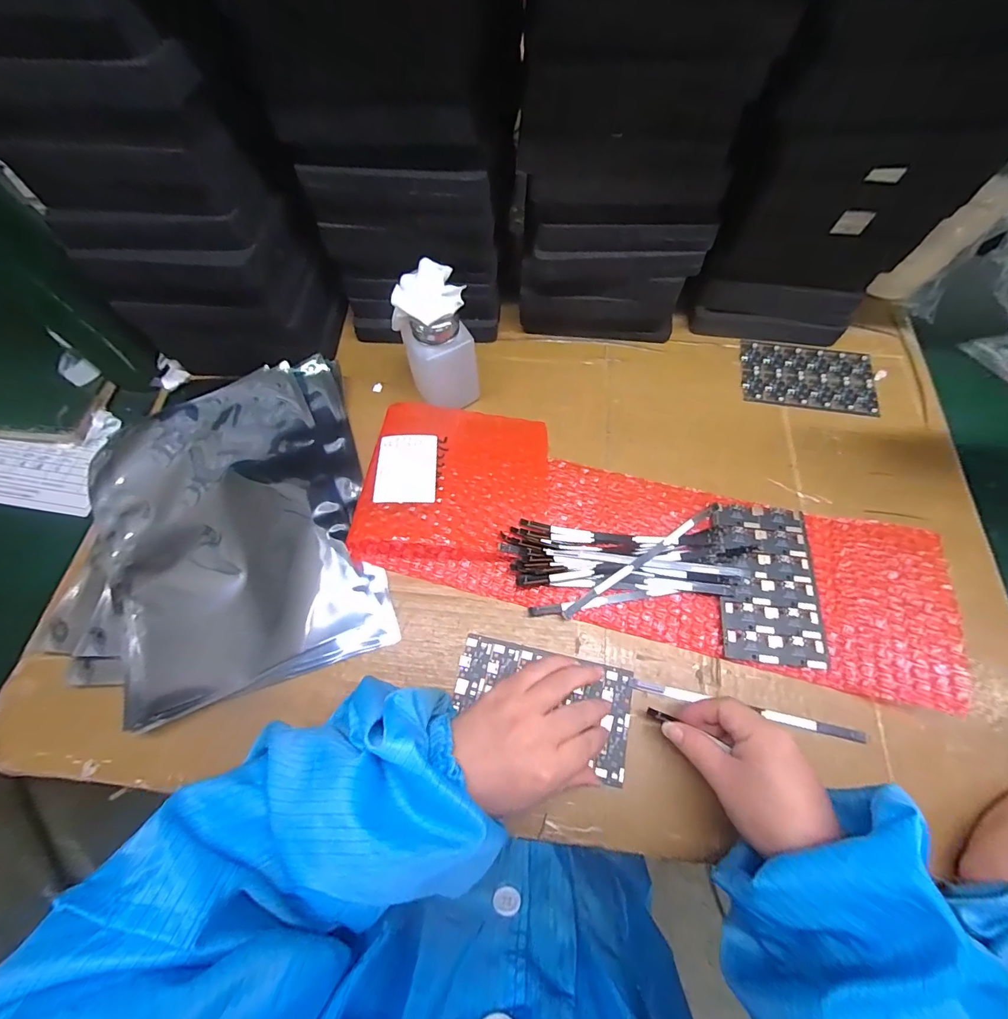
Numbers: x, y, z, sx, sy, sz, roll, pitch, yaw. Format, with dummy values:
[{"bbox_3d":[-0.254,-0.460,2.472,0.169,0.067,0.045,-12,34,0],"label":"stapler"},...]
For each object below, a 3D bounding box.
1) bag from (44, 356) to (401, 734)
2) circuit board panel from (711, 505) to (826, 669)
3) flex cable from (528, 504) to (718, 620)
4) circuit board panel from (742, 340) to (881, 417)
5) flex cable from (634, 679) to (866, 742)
[{"bbox_3d":[-0.246,0.014,0.380,0.247,0.026,0.292,-16,67,-6],"label":"bag"},{"bbox_3d":[0.219,0.059,0.359,0.077,0.007,0.132,6,69,3],"label":"circuit board panel"},{"bbox_3d":[0.108,0.044,0.368,0.192,0.007,0.020,-30,71,-10],"label":"flex cable"},{"bbox_3d":[0.316,-0.138,0.448,0.131,0.004,0.082,8,69,4],"label":"circuit board panel"},{"bbox_3d":[0.182,0.151,0.325,0.168,0.006,0.011,12,69,7],"label":"flex cable"}]

